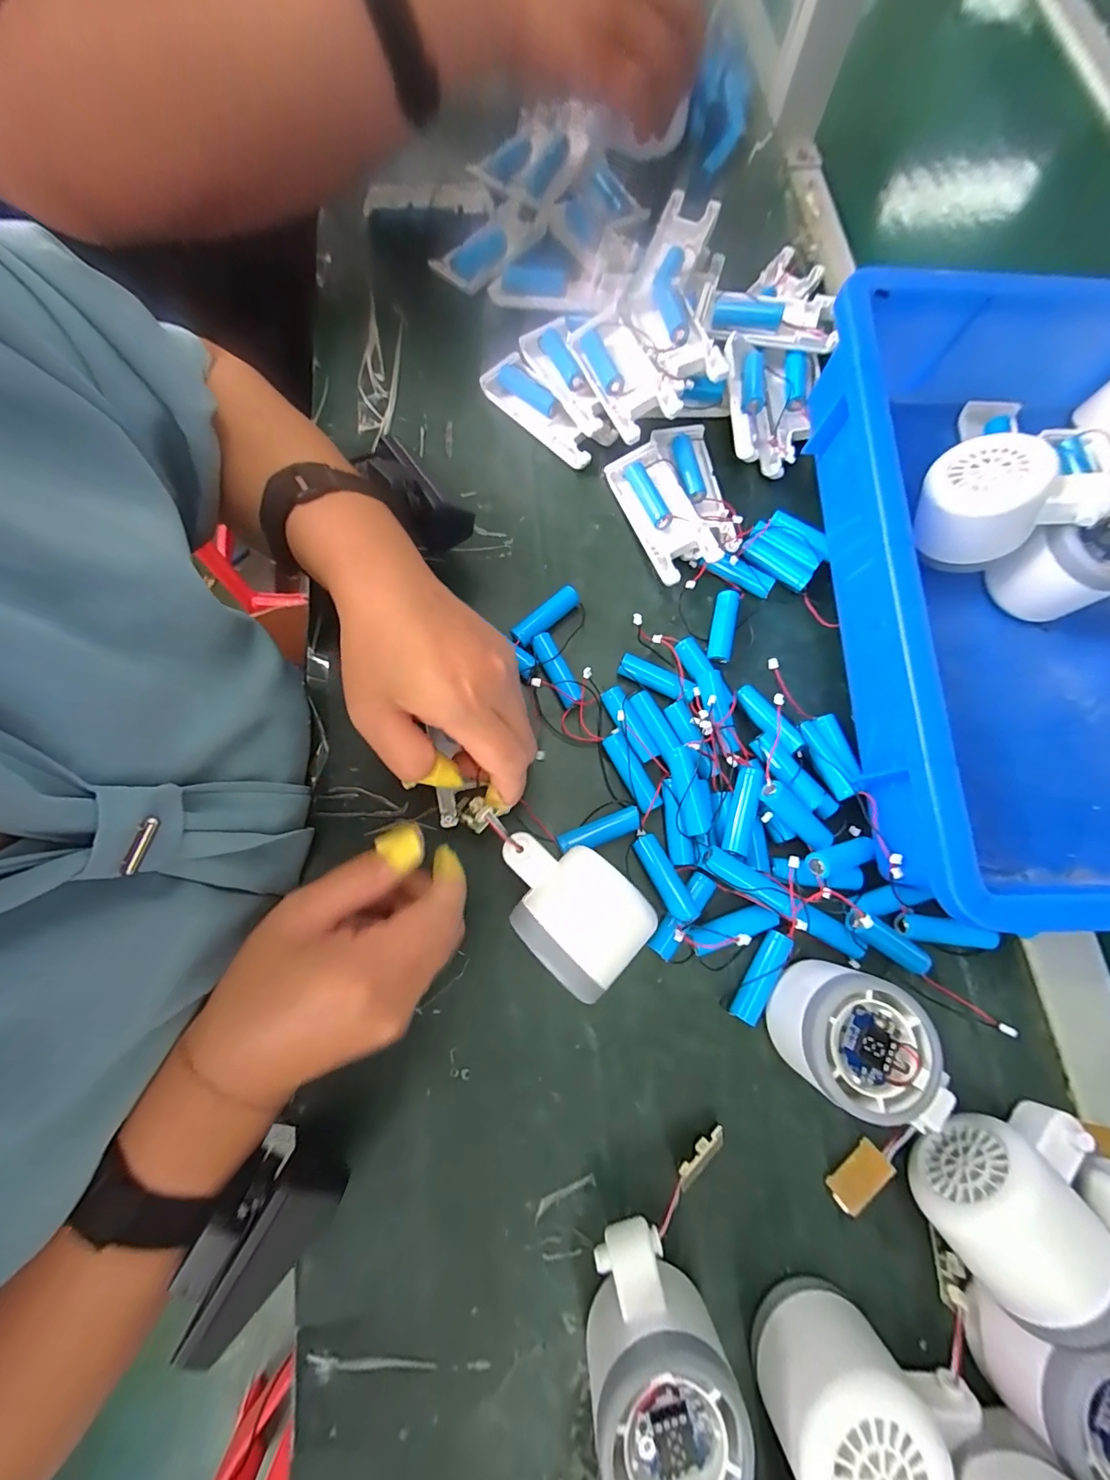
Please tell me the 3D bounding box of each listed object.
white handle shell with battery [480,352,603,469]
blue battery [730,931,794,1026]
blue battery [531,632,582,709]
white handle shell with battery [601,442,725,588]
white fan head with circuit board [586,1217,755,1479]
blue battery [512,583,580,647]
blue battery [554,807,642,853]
[{"bbox_3d":[-0.008,-0.244,0.357,0.104,0.019,0.033,43,79,9],"label":"white handle shell with battery"},{"bbox_3d":[0.113,0.130,0.267,0.016,0.013,0.050,31,77,7],"label":"blue battery"},{"bbox_3d":[0.001,-0.044,0.303,0.014,0.014,0.049,-26,78,-7],"label":"blue battery"},{"bbox_3d":[0.072,-0.152,0.329,0.037,0.026,0.100,-20,77,-6],"label":"white handle shell with battery"},{"bbox_3d":[0.043,0.260,0.209,0.056,0.052,0.080,-11,76,-4],"label":"white fan head with circuit board"},{"bbox_3d":[-0.006,-0.080,0.314,0.050,0.015,0.013,-42,80,-10],"label":"blue battery"},{"bbox_3d":[0.026,0.053,0.283,0.050,0.013,0.013,-20,77,-6],"label":"blue battery"}]

